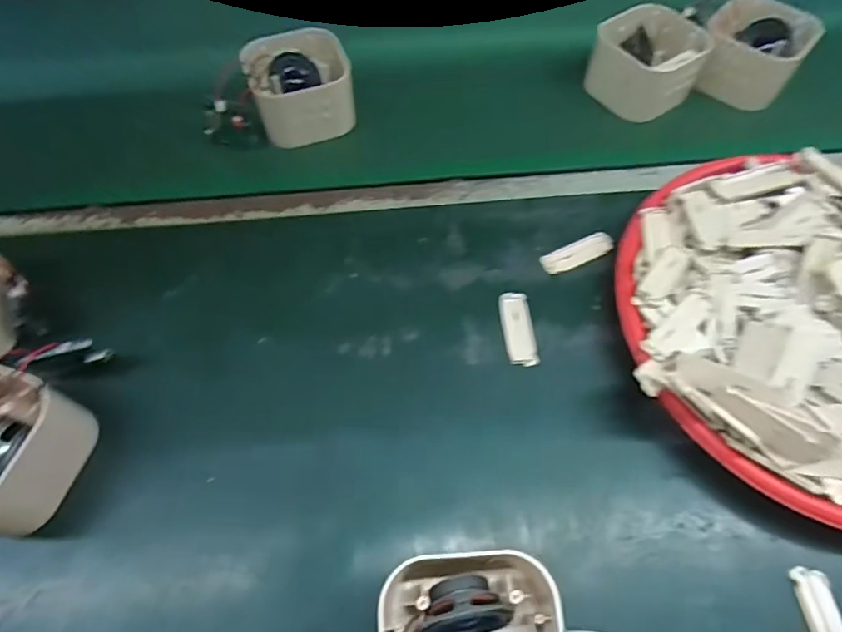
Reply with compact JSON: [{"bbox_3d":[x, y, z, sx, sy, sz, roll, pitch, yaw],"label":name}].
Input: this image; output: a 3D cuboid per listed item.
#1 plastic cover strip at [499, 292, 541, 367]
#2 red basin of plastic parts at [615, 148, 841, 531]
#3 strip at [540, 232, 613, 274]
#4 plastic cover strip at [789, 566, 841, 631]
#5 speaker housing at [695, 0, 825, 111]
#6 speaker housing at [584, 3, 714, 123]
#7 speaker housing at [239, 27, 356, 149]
[{"bbox_3d":[0.073,0.009,0.397,0.023,0.004,0.060,-4,60,-2],"label":"plastic cover strip"},{"bbox_3d":[0.279,0.001,0.357,0.275,0.090,0.259,0,60,0],"label":"red basin of plastic parts"},{"bbox_3d":[0.128,-0.051,0.431,0.062,0.005,0.020,-23,62,-12],"label":"strip"},{"bbox_3d":[0.234,0.179,0.305,0.022,0.004,0.061,-5,60,-3],"label":"plastic cover strip"},{"bbox_3d":[0.323,-0.254,0.521,0.103,0.066,0.092,30,64,16],"label":"speaker housing"},{"bbox_3d":[0.225,-0.247,0.517,0.092,0.060,0.088,-30,64,-16],"label":"speaker housing"},{"bbox_3d":[-0.113,-0.215,0.501,0.088,0.056,0.085,-20,62,-11],"label":"speaker housing"}]

